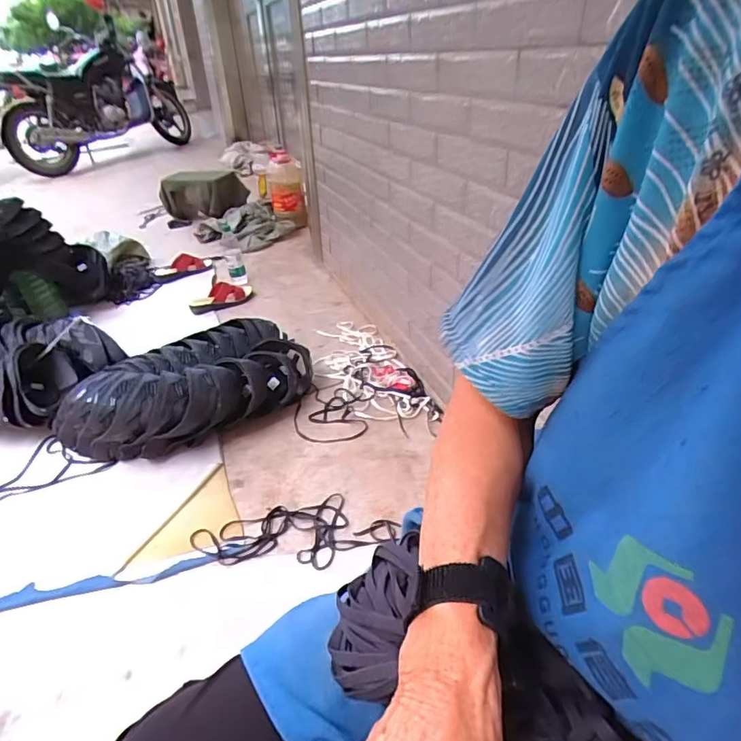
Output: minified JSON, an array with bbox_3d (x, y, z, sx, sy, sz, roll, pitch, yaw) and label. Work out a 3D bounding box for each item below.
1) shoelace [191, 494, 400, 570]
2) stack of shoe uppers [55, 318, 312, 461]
[{"bbox_3d":[-0.139,0.307,0.925,0.347,0.015,0.153,-11,34,-11],"label":"shoelace"},{"bbox_3d":[-0.428,0.034,1.213,0.569,0.193,0.337,-31,42,-35],"label":"stack of shoe uppers"}]

